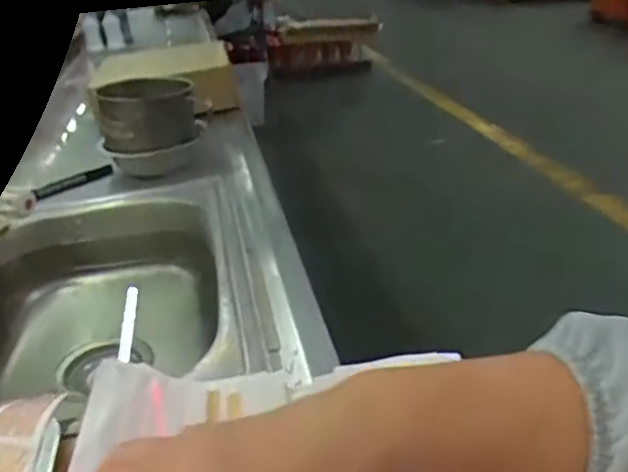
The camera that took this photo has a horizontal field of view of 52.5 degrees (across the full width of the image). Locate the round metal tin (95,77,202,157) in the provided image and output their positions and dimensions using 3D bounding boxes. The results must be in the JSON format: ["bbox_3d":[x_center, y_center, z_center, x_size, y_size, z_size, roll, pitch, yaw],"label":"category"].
[{"bbox_3d":[-0.244,-0.181,0.937,0.137,0.088,0.132,-10,26,-12],"label":"round metal tin"}]

